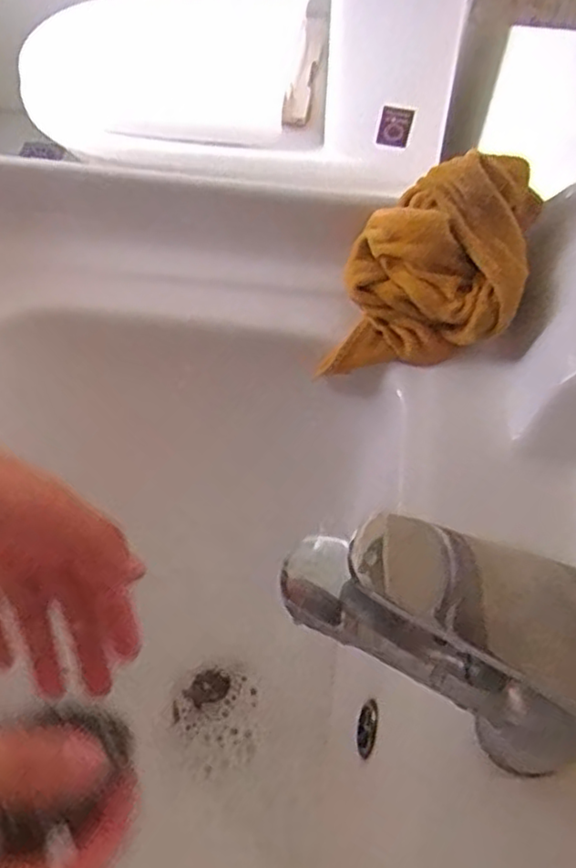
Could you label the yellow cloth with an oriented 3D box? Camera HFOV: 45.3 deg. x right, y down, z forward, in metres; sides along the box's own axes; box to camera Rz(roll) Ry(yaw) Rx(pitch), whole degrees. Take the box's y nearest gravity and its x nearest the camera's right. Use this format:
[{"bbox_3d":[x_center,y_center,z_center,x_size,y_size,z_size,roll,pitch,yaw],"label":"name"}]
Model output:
[{"bbox_3d":[0.088,-0.104,0.416,0.106,0.089,0.114,11,60,6],"label":"yellow cloth"}]

